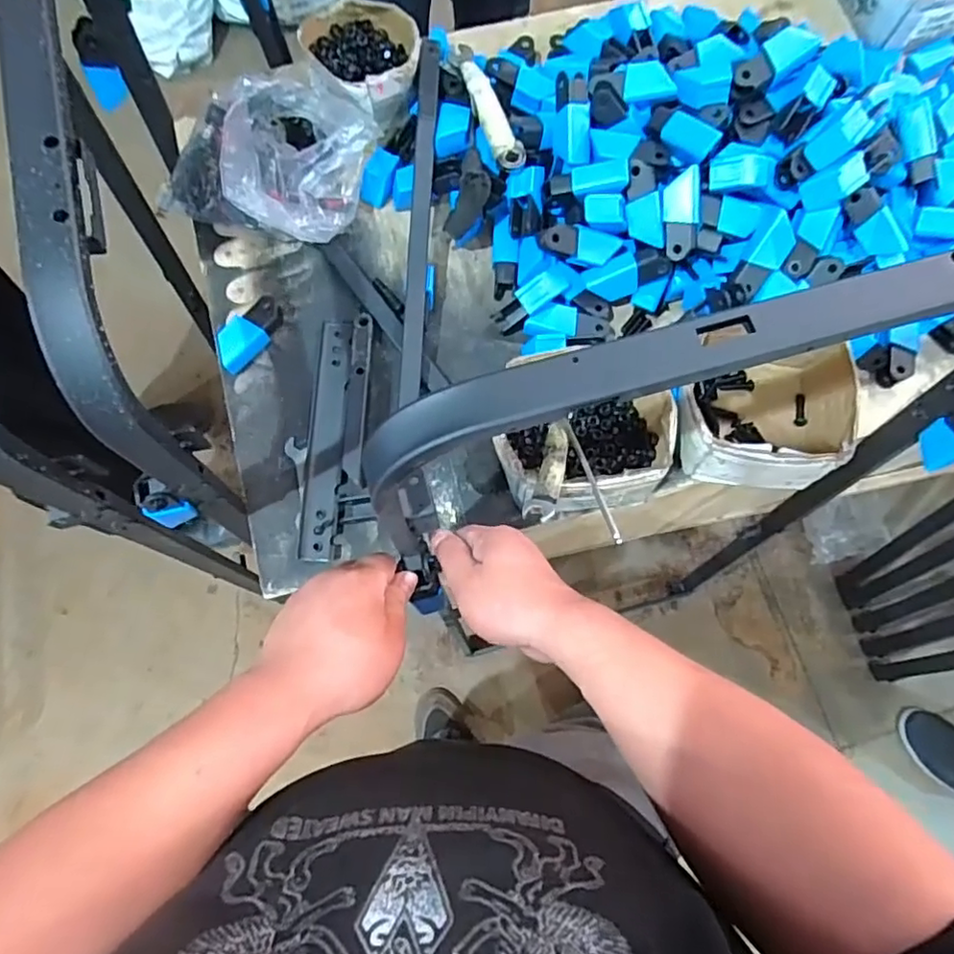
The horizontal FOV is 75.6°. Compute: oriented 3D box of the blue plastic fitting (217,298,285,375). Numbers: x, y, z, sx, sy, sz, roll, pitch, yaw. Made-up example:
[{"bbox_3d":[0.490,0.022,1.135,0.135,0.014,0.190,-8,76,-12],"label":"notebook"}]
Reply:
[{"bbox_3d":[-0.235,-0.150,0.635,0.036,0.032,0.087,36,79,8],"label":"blue plastic fitting"}]

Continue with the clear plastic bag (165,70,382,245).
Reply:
[{"bbox_3d":[-0.215,-0.355,0.662,0.190,0.078,0.186,23,77,6],"label":"clear plastic bag"}]

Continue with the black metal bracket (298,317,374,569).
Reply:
[{"bbox_3d":[-0.141,-0.044,0.621,0.055,0.020,0.251,2,76,0],"label":"black metal bracket"}]

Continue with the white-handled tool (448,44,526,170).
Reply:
[{"bbox_3d":[0.009,-0.395,0.651,0.029,0.018,0.175,-20,77,-5],"label":"white-handled tool"}]

